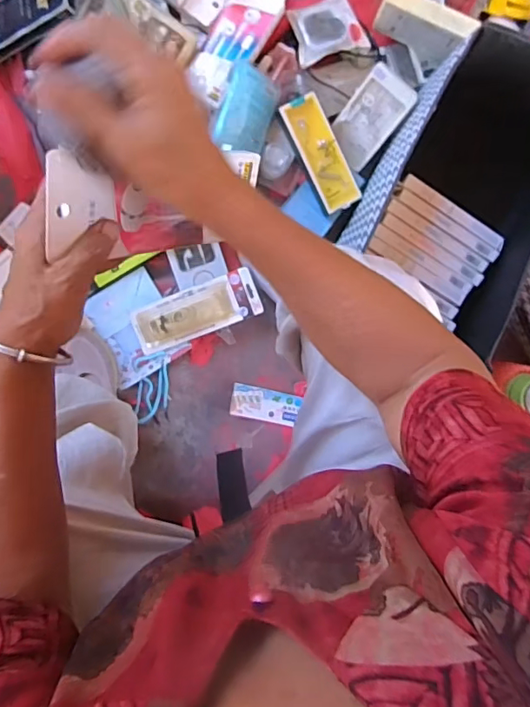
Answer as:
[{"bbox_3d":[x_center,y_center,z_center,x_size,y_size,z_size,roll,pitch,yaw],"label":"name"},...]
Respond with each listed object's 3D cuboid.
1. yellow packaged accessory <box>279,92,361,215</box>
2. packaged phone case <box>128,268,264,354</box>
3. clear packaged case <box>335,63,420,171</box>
[{"bbox_3d":[0.089,-0.313,0.788,0.063,0.021,0.174,-27,96,-5],"label":"yellow packaged accessory"},{"bbox_3d":[-0.119,-0.063,0.816,0.188,0.035,0.079,-23,96,-5],"label":"packaged phone case"},{"bbox_3d":[0.164,-0.367,0.788,0.080,0.012,0.137,37,124,-5],"label":"clear packaged case"}]

